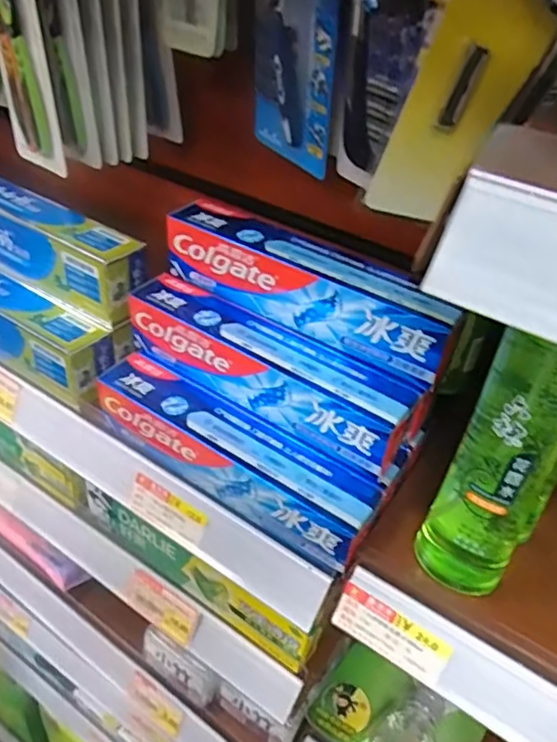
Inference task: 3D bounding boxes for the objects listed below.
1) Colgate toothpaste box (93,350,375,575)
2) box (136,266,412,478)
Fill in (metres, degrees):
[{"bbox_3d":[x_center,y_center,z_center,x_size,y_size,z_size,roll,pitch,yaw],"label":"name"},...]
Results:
[{"bbox_3d":[-0.031,0.052,0.387,0.199,0.038,0.042,26,43,23],"label":"Colgate toothpaste box"},{"bbox_3d":[-0.011,-0.005,0.387,0.201,0.041,0.039,27,44,24],"label":"box"}]

